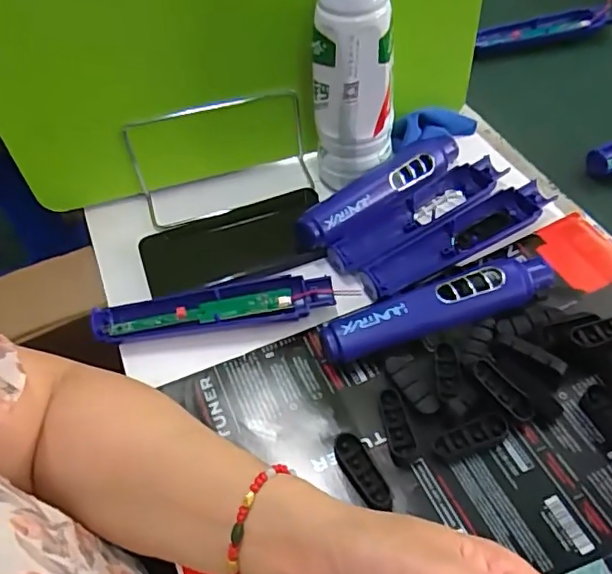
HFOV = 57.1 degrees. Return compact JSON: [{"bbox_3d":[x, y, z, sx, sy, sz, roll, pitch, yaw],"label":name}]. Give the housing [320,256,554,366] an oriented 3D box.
[{"bbox_3d":[0.095,0.013,0.399,0.173,0.026,0.031,-16,53,-7],"label":"housing"}]

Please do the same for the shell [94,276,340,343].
[{"bbox_3d":[-0.068,0.017,0.419,0.174,0.019,0.036,-8,52,-1],"label":"shell"}]

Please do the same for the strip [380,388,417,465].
[{"bbox_3d":[0.058,0.088,0.356,0.016,0.008,0.047,-10,52,-2],"label":"strip"}]

